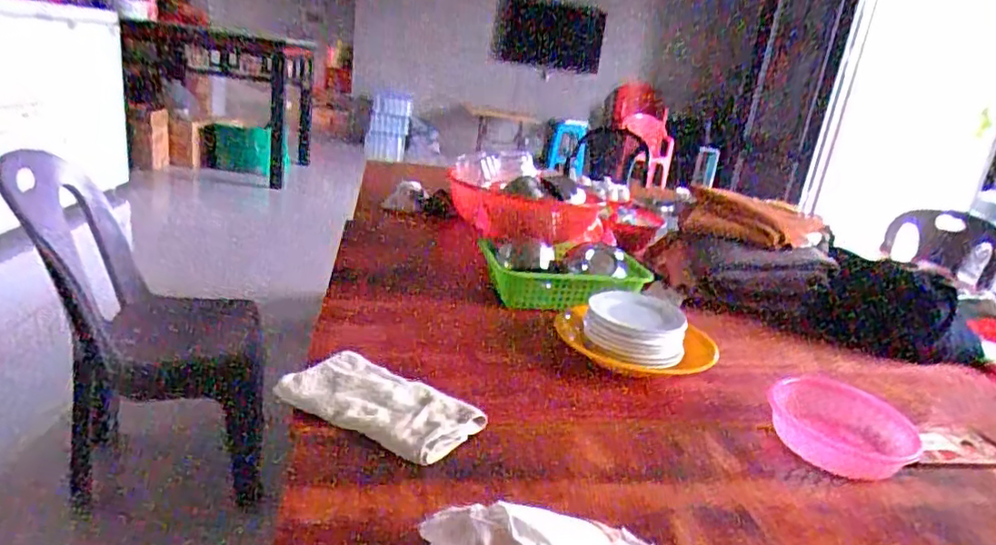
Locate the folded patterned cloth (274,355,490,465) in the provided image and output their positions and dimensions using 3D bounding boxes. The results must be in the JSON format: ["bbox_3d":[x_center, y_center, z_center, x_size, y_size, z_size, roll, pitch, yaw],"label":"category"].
[{"bbox_3d":[-0.139,0.149,0.730,0.239,0.022,0.125,18,21,29],"label":"folded patterned cloth"}]

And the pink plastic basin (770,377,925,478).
[{"bbox_3d":[0.426,0.188,0.756,0.154,0.050,0.154,6,18,-2],"label":"pink plastic basin"}]

